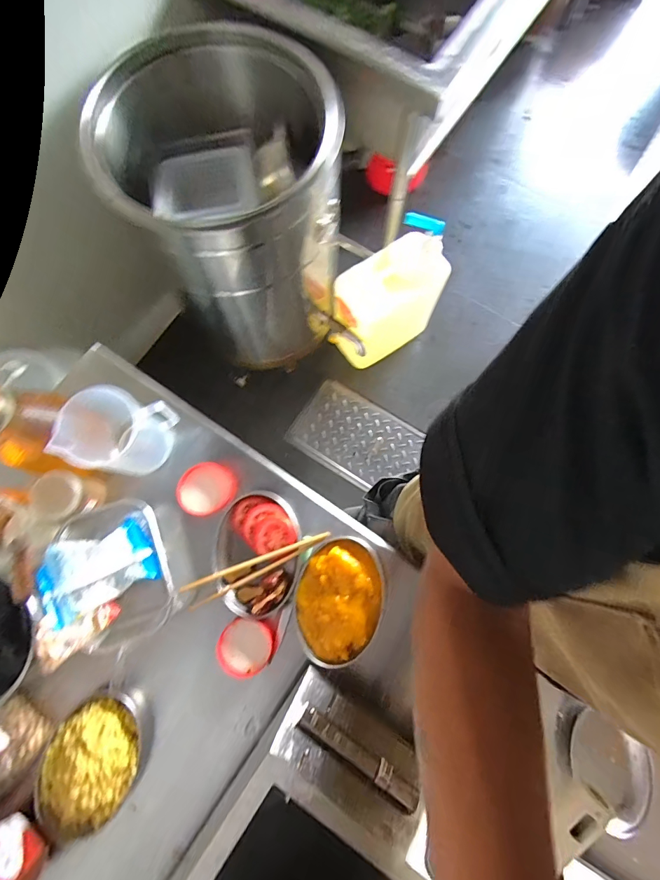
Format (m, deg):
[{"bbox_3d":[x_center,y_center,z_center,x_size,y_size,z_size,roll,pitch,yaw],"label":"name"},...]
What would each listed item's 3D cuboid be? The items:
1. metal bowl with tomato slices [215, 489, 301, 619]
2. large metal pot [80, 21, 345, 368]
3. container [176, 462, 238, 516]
[{"bbox_3d":[-0.116,0.174,0.610,0.125,0.042,0.178,1,77,1],"label":"metal bowl with tomato slices"},{"bbox_3d":[-0.223,-0.580,1.088,0.476,0.645,0.480,0,77,0],"label":"large metal pot"},{"bbox_3d":[-0.199,0.081,0.640,0.080,0.042,0.087,40,81,9],"label":"container"}]

